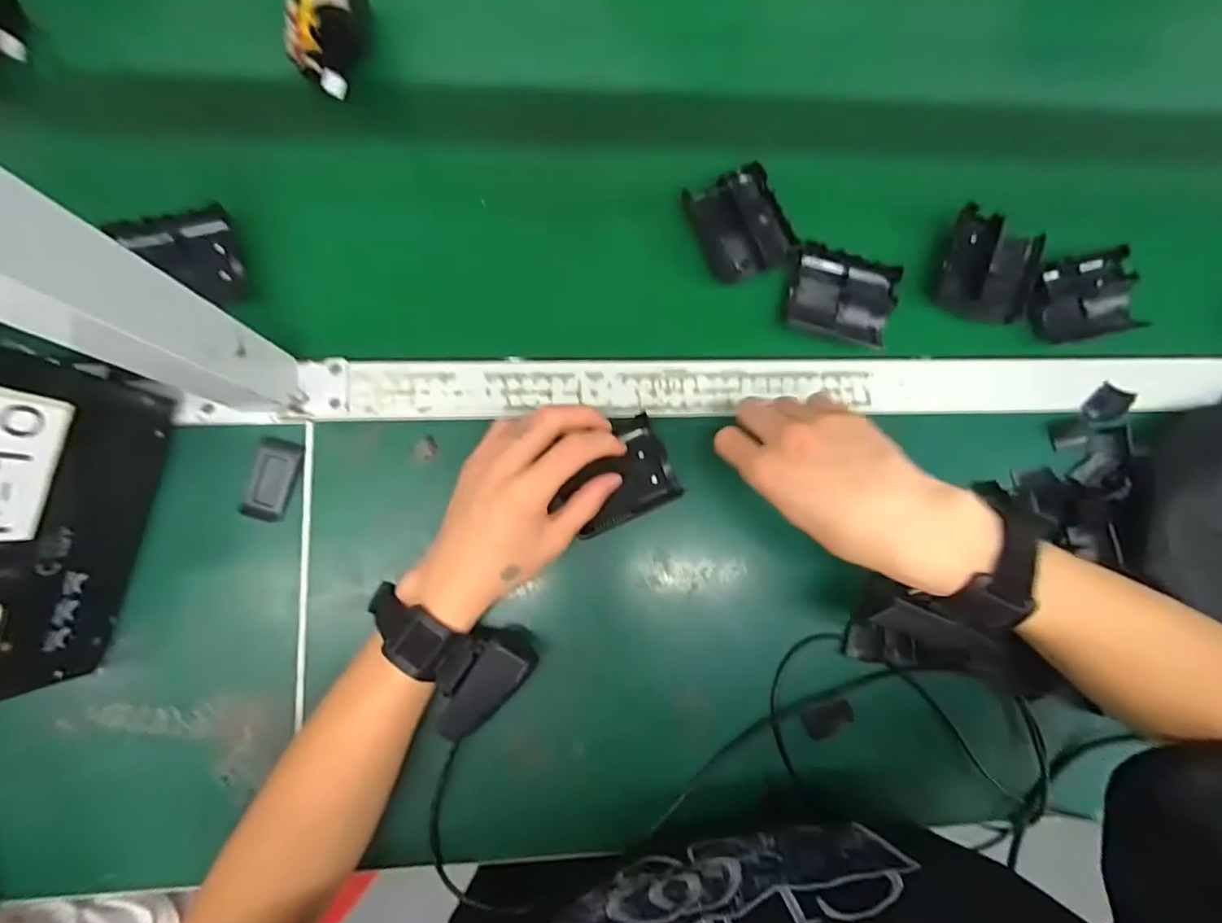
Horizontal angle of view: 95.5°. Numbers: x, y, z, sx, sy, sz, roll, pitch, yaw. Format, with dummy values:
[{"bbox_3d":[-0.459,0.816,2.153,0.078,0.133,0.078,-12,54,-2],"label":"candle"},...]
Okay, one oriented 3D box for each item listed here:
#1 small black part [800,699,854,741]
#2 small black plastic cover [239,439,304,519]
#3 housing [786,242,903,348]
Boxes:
[{"bbox_3d":[0.154,0.183,0.393,0.035,0.005,0.020,-22,86,-6],"label":"small black part"},{"bbox_3d":[-0.234,0.012,0.383,0.028,0.006,0.055,13,84,-3],"label":"small black plastic cover"},{"bbox_3d":[0.175,-0.127,0.424,0.082,0.024,0.060,16,84,-2],"label":"housing"}]

